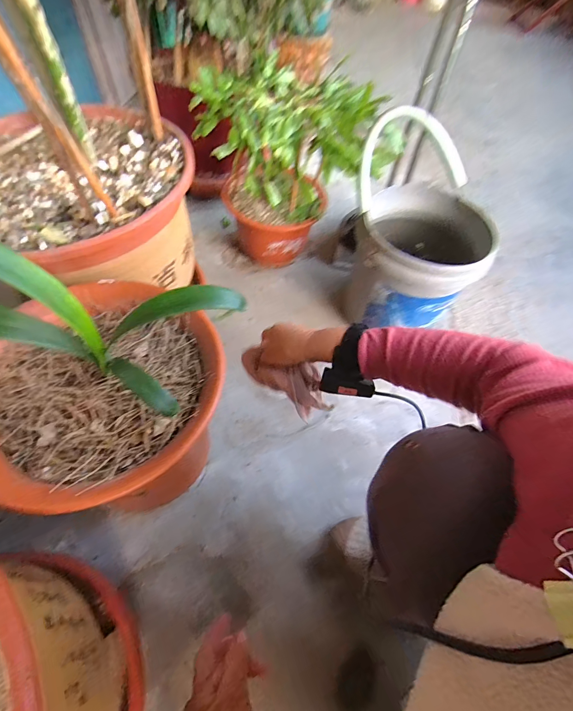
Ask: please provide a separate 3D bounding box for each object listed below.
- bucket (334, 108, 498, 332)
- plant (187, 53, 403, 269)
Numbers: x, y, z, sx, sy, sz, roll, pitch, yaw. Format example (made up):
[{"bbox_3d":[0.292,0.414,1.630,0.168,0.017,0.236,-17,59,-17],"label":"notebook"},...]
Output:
[{"bbox_3d":[0.271,-0.242,0.698,0.264,0.331,0.278,2,56,-3],"label":"bucket"},{"bbox_3d":[0.005,-0.369,0.785,0.359,0.388,0.331,-8,57,-9],"label":"plant"}]

